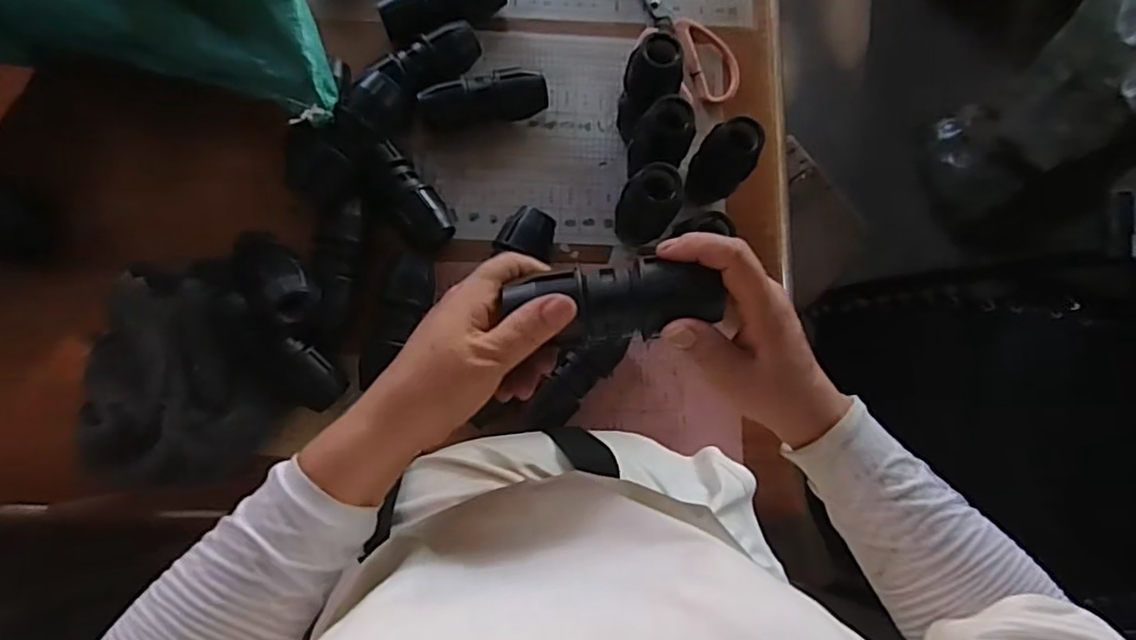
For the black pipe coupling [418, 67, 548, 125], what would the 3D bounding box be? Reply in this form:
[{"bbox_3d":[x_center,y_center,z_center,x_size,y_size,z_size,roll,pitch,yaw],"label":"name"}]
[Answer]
[{"bbox_3d":[-0.078,-0.204,0.581,0.114,0.041,0.037,-5,82,-4],"label":"black pipe coupling"}]

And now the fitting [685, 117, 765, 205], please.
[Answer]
[{"bbox_3d":[0.130,-0.131,0.543,0.047,0.095,0.043,-10,82,-4],"label":"fitting"}]

